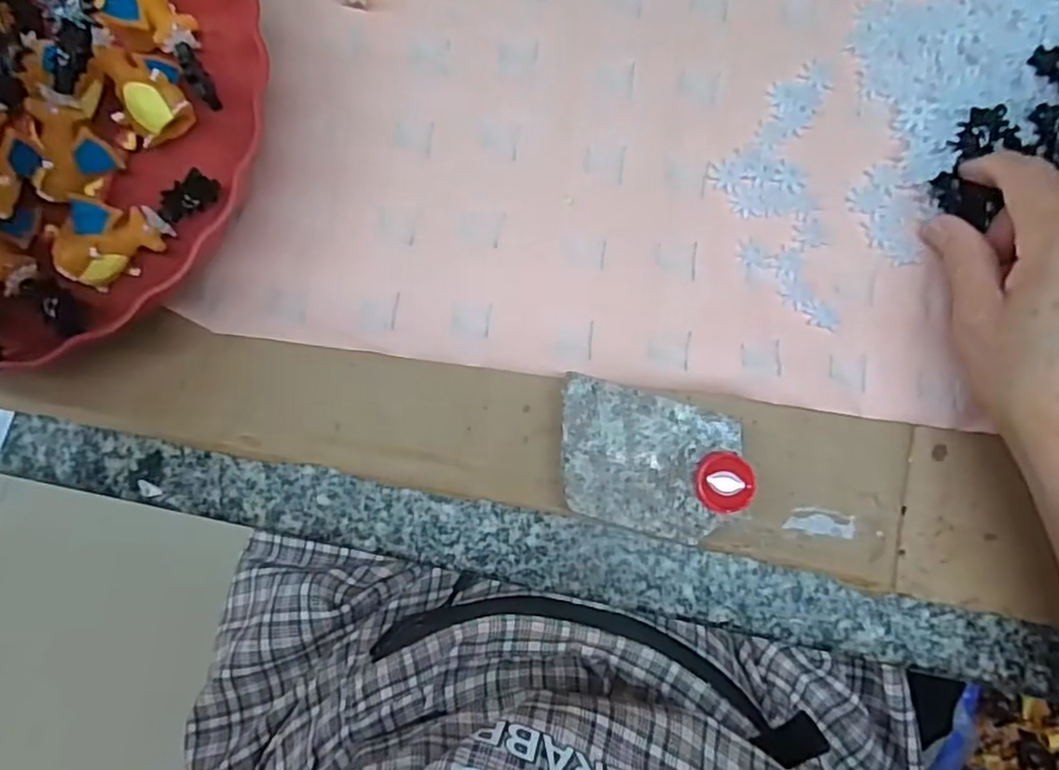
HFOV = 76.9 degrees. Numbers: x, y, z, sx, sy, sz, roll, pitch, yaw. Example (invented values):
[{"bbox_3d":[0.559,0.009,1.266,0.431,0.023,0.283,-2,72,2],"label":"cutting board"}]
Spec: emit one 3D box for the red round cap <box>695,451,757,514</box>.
[{"bbox_3d":[0.087,0.041,0.291,0.026,0.006,0.030,43,86,0],"label":"red round cap"}]

